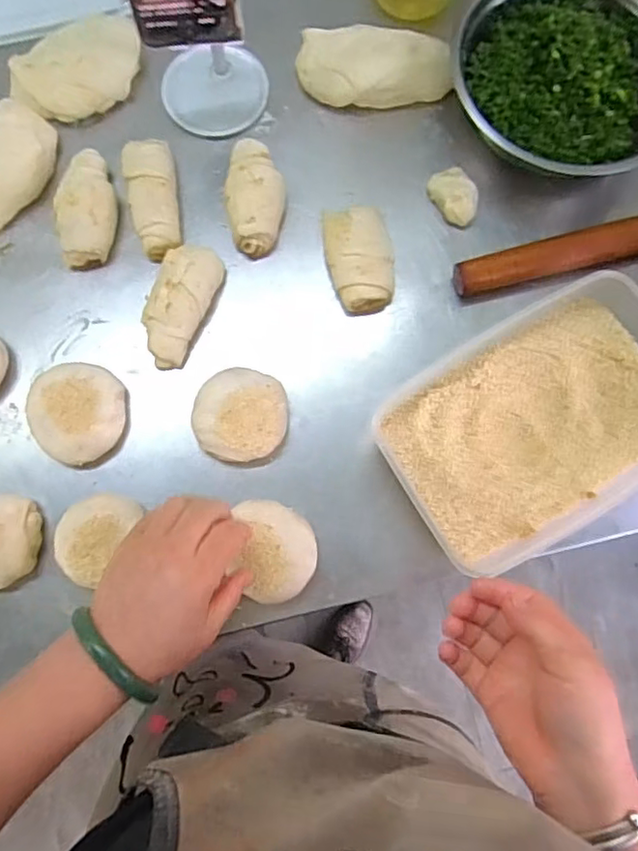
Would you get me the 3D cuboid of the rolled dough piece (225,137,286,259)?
[{"bbox_3d":[-0.055,-0.200,0.519,0.049,0.033,0.099,2,80,-1],"label":"rolled dough piece"}]

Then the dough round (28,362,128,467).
[{"bbox_3d":[-0.195,-0.014,0.485,0.074,0.026,0.079,0,80,-1],"label":"dough round"}]

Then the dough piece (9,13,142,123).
[{"bbox_3d":[-0.211,-0.317,0.535,0.119,0.034,0.061,-34,82,-7],"label":"dough piece"}]

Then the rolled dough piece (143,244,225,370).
[{"bbox_3d":[-0.118,-0.101,0.501,0.049,0.037,0.104,19,80,2],"label":"rolled dough piece"}]

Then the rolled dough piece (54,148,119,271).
[{"bbox_3d":[-0.202,-0.190,0.516,0.051,0.038,0.104,-3,80,-2],"label":"rolled dough piece"}]

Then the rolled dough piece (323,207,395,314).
[{"bbox_3d":[0.036,-0.141,0.508,0.054,0.033,0.083,-8,80,-3],"label":"rolled dough piece"}]

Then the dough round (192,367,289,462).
[{"bbox_3d":[-0.064,-0.008,0.488,0.074,0.031,0.074,0,80,-1],"label":"dough round"}]

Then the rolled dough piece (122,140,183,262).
[{"bbox_3d":[-0.142,-0.198,0.518,0.042,0.029,0.105,-14,80,-4],"label":"rolled dough piece"}]

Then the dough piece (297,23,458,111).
[{"bbox_3d":[0.050,-0.321,0.543,0.141,0.042,0.065,9,80,0],"label":"dough piece"}]

